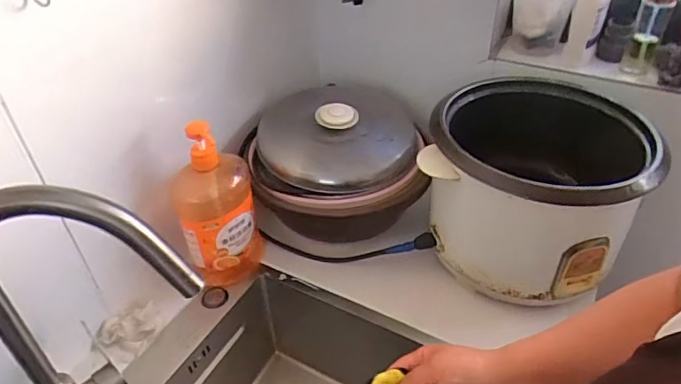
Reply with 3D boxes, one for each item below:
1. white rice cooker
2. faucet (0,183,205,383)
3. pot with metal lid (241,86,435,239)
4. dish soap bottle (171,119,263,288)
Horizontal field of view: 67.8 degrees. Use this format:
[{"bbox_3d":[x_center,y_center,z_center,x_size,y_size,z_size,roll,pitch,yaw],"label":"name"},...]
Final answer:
[{"bbox_3d":[0.280,-0.013,0.756,0.292,0.206,0.293,10,41,14],"label":"white rice cooker"},{"bbox_3d":[-0.227,0.145,0.492,0.201,0.380,0.061,4,40,7],"label":"faucet"},{"bbox_3d":[-0.008,-0.057,0.873,0.290,0.182,0.302,-1,39,1],"label":"pot with metal lid"},{"bbox_3d":[-0.182,0.026,0.752,0.111,0.263,0.074,-12,40,-12],"label":"dish soap bottle"}]

